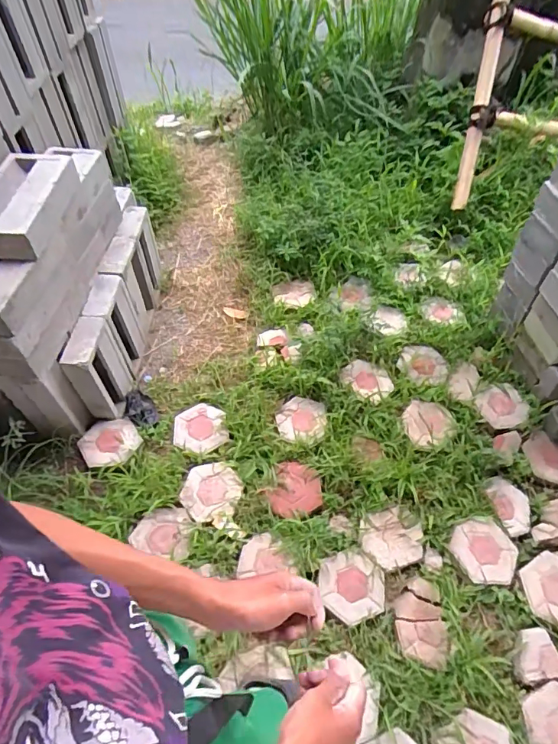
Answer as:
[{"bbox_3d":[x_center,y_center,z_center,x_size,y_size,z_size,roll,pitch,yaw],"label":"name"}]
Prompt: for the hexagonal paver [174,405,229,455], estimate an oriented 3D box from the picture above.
[{"bbox_3d":[-0.288,0.204,1.647,0.191,0.028,0.186,-10,56,-6],"label":"hexagonal paver"}]

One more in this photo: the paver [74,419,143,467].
[{"bbox_3d":[-0.592,0.246,1.590,0.191,0.037,0.187,-31,60,-19],"label":"paver"}]

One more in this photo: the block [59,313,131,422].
[{"bbox_3d":[-0.631,0.007,1.628,0.098,0.405,0.214,3,55,3],"label":"block"}]

